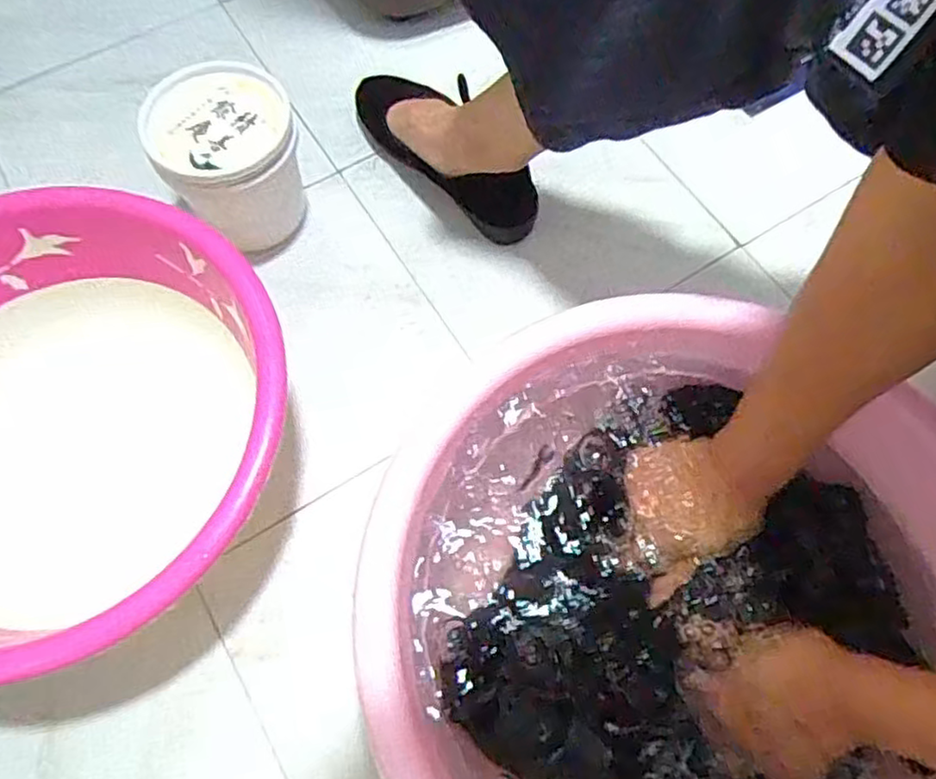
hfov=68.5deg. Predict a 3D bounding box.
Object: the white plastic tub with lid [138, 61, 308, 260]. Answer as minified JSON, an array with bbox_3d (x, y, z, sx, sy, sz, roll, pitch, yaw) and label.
[{"bbox_3d":[-0.216,-0.209,0.645,0.118,0.129,0.123,0,66,0],"label":"white plastic tub with lid"}]

